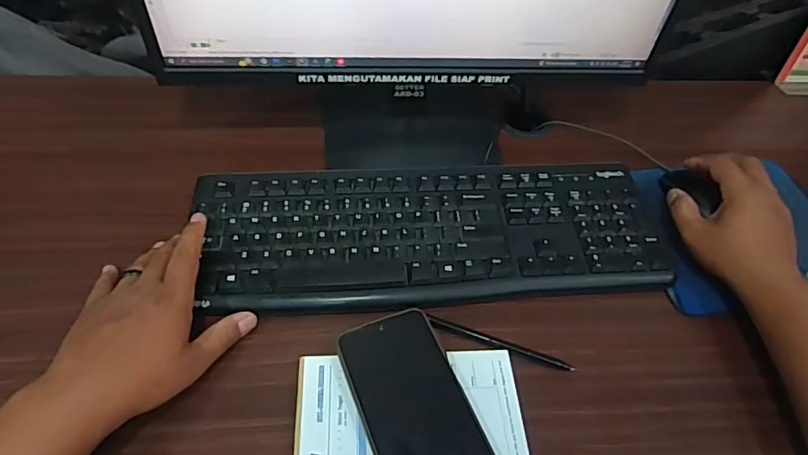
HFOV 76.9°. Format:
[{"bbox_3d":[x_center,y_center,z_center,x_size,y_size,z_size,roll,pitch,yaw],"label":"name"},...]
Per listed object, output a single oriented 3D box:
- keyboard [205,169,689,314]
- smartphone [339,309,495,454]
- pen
[{"bbox_3d":[0.030,0.002,0.480,0.416,0.016,0.152,-2,53,-6],"label":"keyboard"},{"bbox_3d":[0.011,0.140,0.374,0.077,0.016,0.161,-16,56,-16],"label":"smartphone"},{"bbox_3d":[0.079,0.096,0.422,0.123,0.010,0.009,19,54,10],"label":"pen"}]

